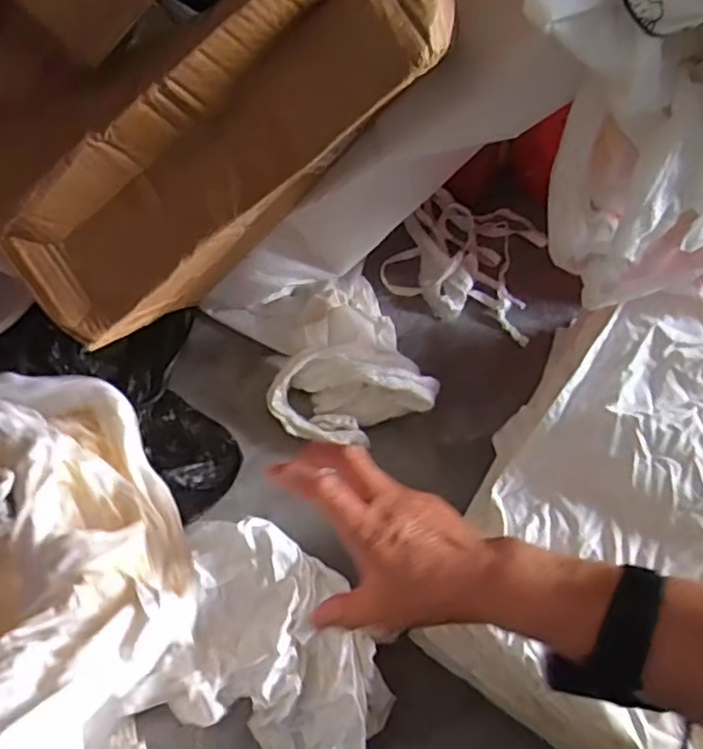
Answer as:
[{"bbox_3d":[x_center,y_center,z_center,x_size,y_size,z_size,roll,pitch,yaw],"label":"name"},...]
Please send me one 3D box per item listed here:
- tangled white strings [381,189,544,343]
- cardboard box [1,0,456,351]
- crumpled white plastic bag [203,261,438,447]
[{"bbox_3d":[0.142,-0.147,0.771,0.182,0.034,0.174,18,67,7],"label":"tangled white strings"},{"bbox_3d":[-0.093,-0.140,0.406,0.341,0.073,0.087,-35,67,21],"label":"cardboard box"},{"bbox_3d":[-0.032,-0.026,0.693,0.177,0.079,0.212,-21,68,-10],"label":"crumpled white plastic bag"}]

